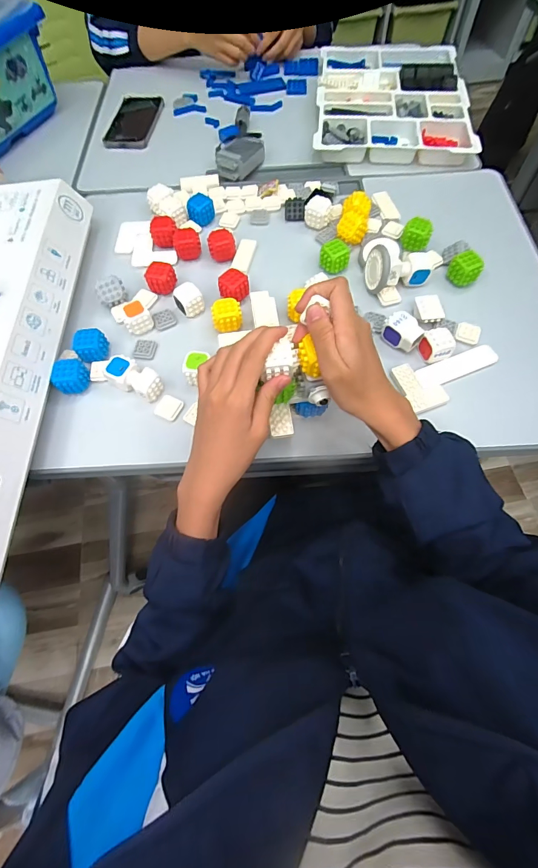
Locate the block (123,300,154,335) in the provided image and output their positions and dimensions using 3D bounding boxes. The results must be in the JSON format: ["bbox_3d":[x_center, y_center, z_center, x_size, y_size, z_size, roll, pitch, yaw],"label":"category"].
[{"bbox_3d":[-0.174,-0.153,0.495,0.035,0.027,0.033,-29,67,-11],"label":"block"}]

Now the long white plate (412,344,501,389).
[{"bbox_3d":[0.229,-0.083,0.461,0.110,0.010,0.031,-23,66,-9],"label":"long white plate"}]

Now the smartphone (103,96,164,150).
[{"bbox_3d":[-0.260,-0.606,0.724,0.086,0.011,0.179,6,65,5],"label":"smartphone"}]

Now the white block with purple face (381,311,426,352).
[{"bbox_3d":[0.165,-0.128,0.465,0.032,0.030,0.047,-37,69,-14],"label":"white block with purple face"}]

